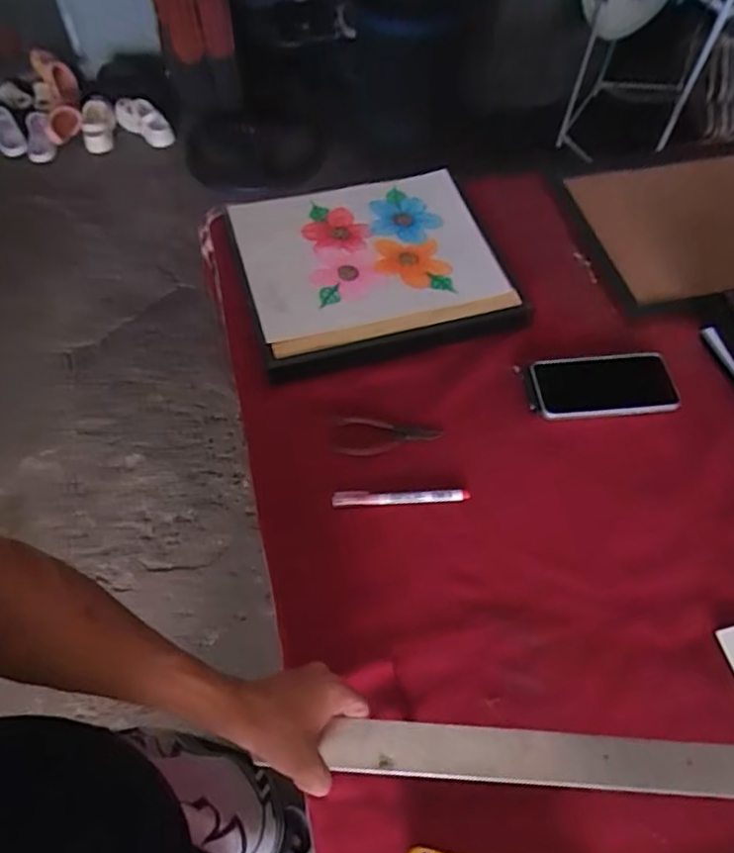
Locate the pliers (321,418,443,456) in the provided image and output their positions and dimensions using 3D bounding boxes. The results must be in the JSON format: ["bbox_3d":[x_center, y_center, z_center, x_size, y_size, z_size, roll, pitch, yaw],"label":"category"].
[{"bbox_3d":[0.018,0.012,0.667,0.123,0.010,0.046,0,59,-3],"label":"pliers"}]

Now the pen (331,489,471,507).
[{"bbox_3d":[0.035,0.072,0.632,0.140,0.008,0.015,-3,59,-5],"label":"pen"}]

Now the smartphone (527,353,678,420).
[{"bbox_3d":[0.271,-0.049,0.707,0.156,0.011,0.080,-3,59,-5],"label":"smartphone"}]

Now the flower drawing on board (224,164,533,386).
[{"bbox_3d":[0.007,-0.203,0.776,0.325,0.033,0.277,-13,61,-10],"label":"flower drawing on board"}]

